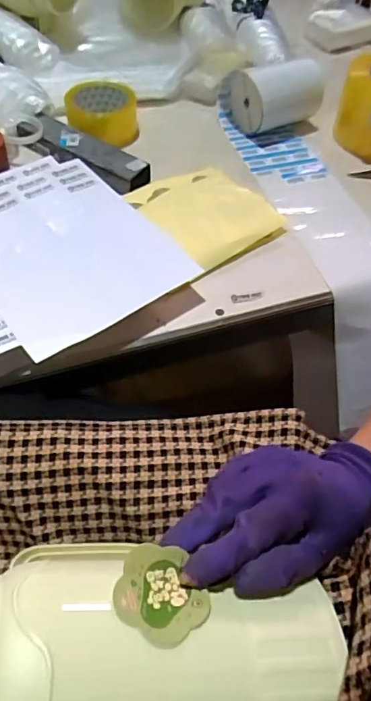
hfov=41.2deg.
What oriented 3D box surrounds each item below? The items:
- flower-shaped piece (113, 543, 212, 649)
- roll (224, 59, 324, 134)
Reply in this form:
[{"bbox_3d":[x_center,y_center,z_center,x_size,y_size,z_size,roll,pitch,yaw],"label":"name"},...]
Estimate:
[{"bbox_3d":[-0.013,0.138,0.279,0.052,0.005,0.050,11,42,-10],"label":"flower-shaped piece"},{"bbox_3d":[0.137,-0.394,0.756,0.127,0.079,0.106,-25,60,-20],"label":"roll"}]

